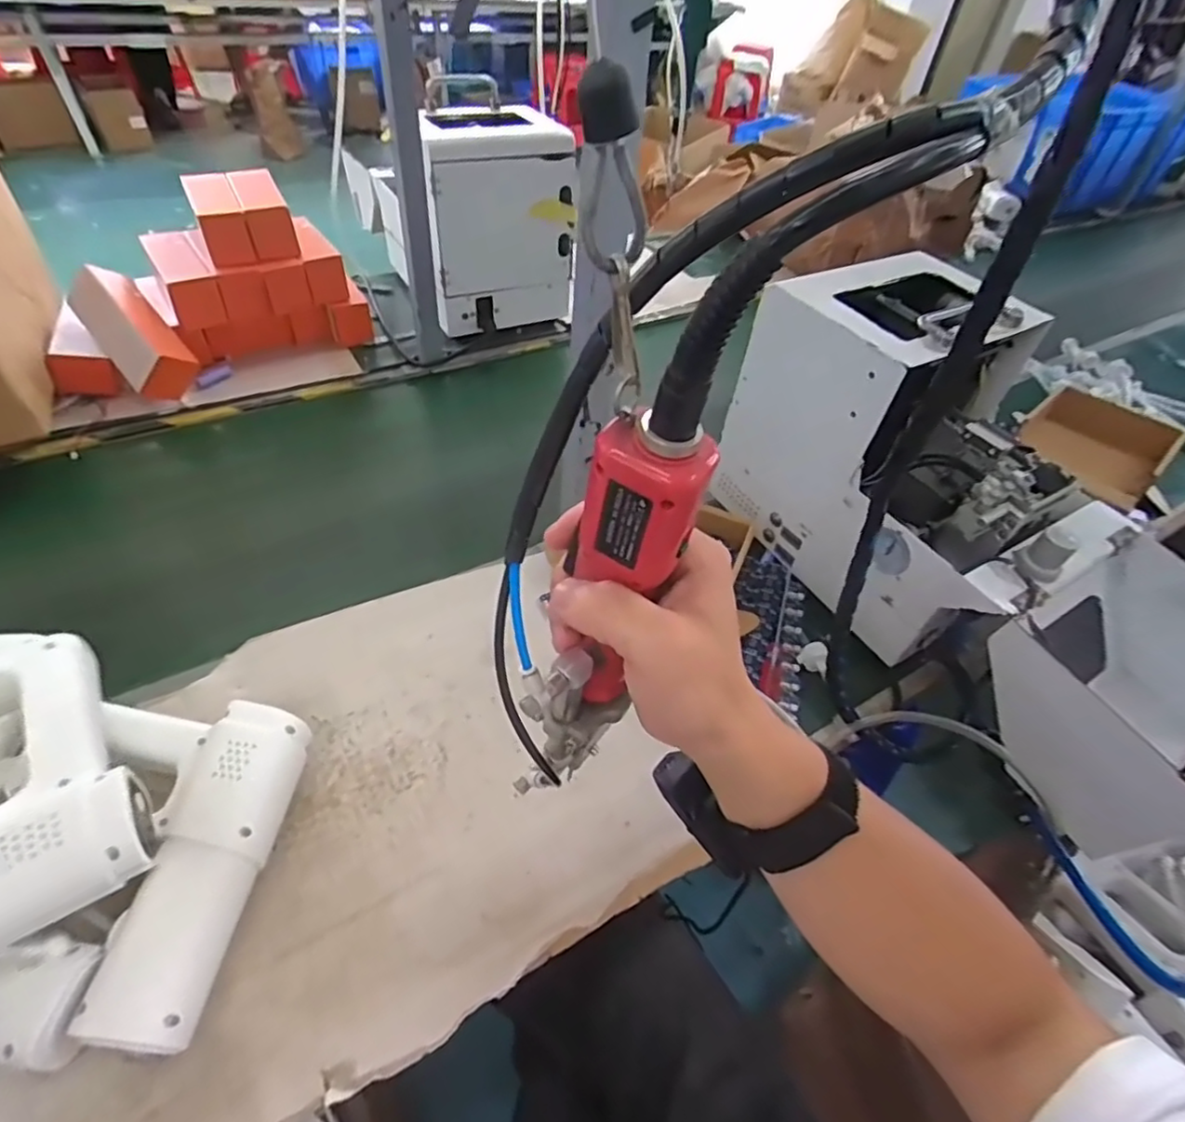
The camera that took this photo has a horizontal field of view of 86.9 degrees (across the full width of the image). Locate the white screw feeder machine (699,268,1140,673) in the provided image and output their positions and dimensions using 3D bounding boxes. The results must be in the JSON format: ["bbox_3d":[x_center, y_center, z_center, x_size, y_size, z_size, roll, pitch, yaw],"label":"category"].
[{"bbox_3d":[0.324,-0.104,0.633,0.212,0.271,0.340,-26,56,-27],"label":"white screw feeder machine"}]

